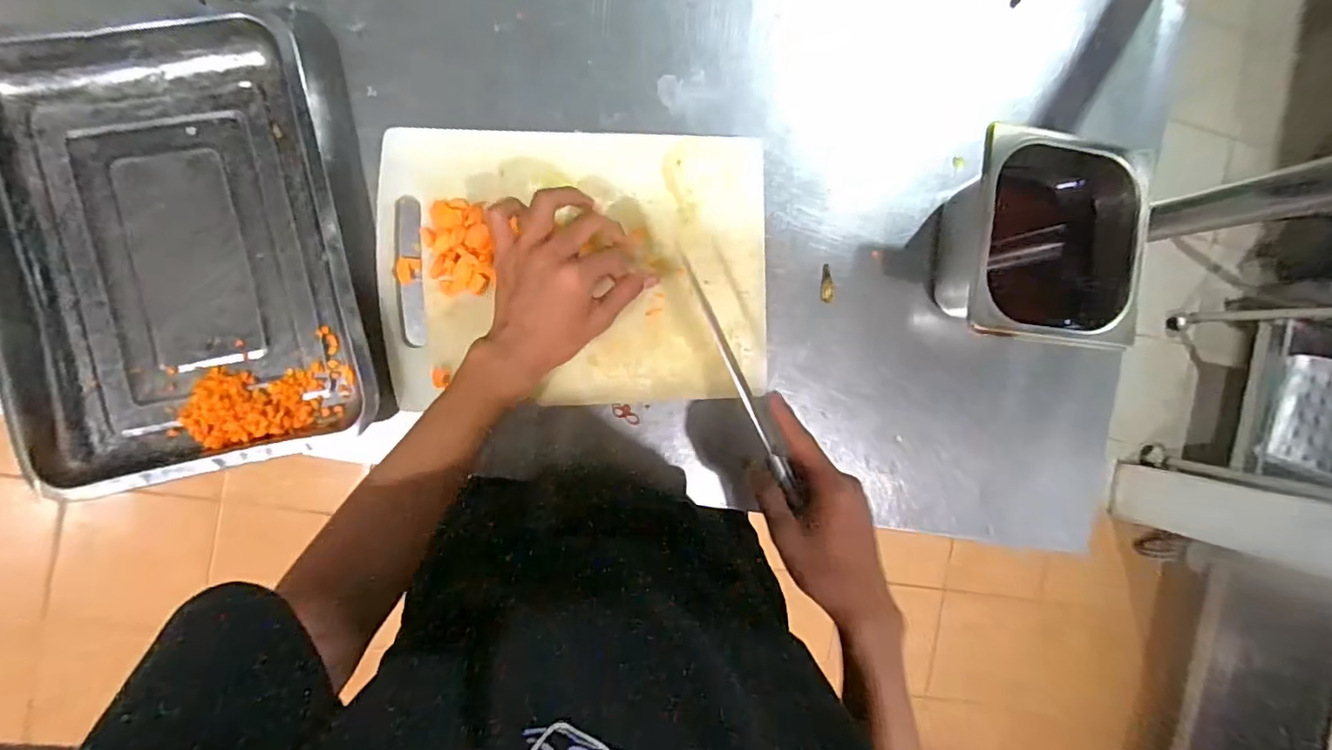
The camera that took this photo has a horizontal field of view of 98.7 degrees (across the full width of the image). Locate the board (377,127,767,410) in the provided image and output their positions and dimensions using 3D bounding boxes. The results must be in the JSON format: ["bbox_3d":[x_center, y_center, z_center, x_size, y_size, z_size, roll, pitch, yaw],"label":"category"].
[{"bbox_3d":[-0.074,-0.094,0.511,0.336,0.023,0.239,-2,92,-10],"label":"board"}]

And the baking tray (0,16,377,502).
[{"bbox_3d":[-0.389,-0.099,0.457,0.262,0.041,0.351,-12,94,-9],"label":"baking tray"}]

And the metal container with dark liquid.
[{"bbox_3d":[0.331,-0.116,0.536,0.154,0.118,0.168,6,91,-10],"label":"metal container with dark liquid"}]

